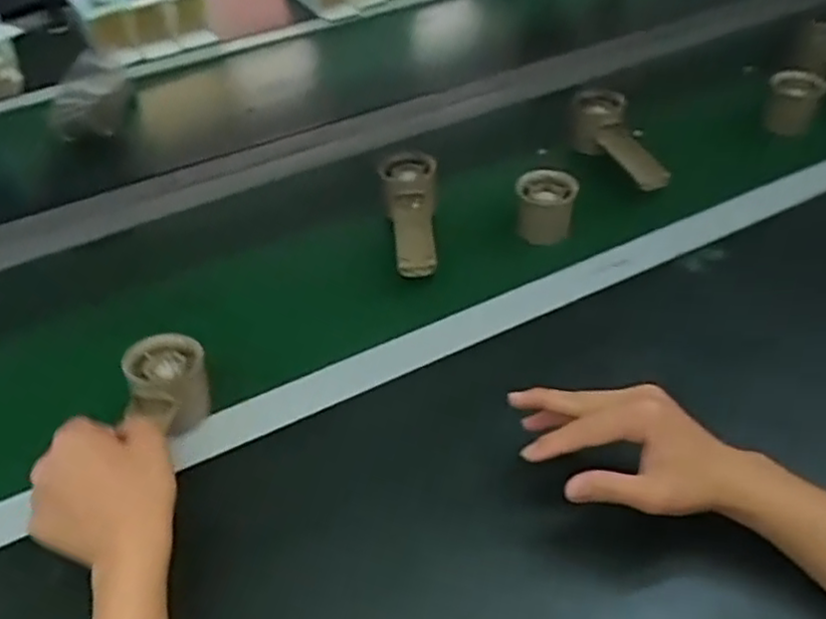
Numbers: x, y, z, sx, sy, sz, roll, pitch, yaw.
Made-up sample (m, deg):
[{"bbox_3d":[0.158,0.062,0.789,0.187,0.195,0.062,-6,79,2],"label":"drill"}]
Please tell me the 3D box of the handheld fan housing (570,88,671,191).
[{"bbox_3d":[0.216,-0.193,0.773,0.064,0.046,0.170,-10,44,-5],"label":"handheld fan housing"}]

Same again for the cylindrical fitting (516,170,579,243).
[{"bbox_3d":[0.128,-0.098,0.695,0.054,0.061,0.056,-3,44,3],"label":"cylindrical fitting"}]

